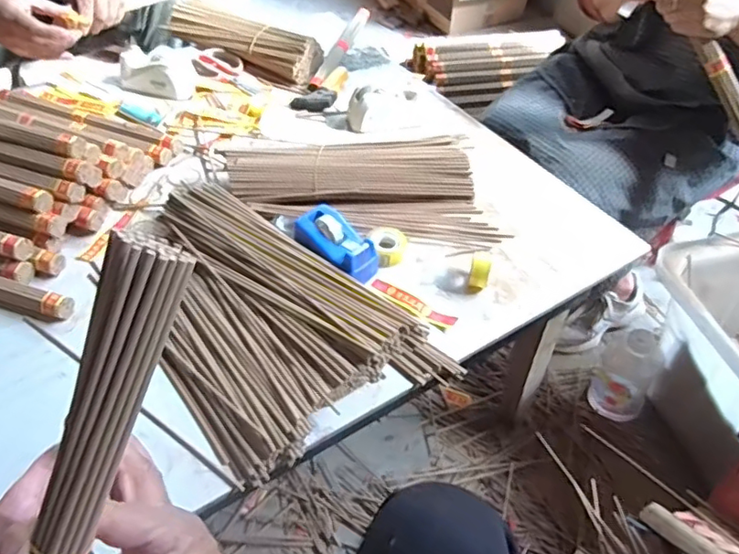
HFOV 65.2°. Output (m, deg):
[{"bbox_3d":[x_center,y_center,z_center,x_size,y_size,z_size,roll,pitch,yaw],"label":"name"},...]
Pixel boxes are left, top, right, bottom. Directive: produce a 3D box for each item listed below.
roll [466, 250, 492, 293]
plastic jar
[{"bbox_3d":[0.128,-0.008,0.671,0.022,0.042,0.035,13,48,9],"label":"roll"},{"bbox_3d":[0.456,0.164,1.010,0.099,0.181,0.095,1,48,-2],"label":"plastic jar"}]

